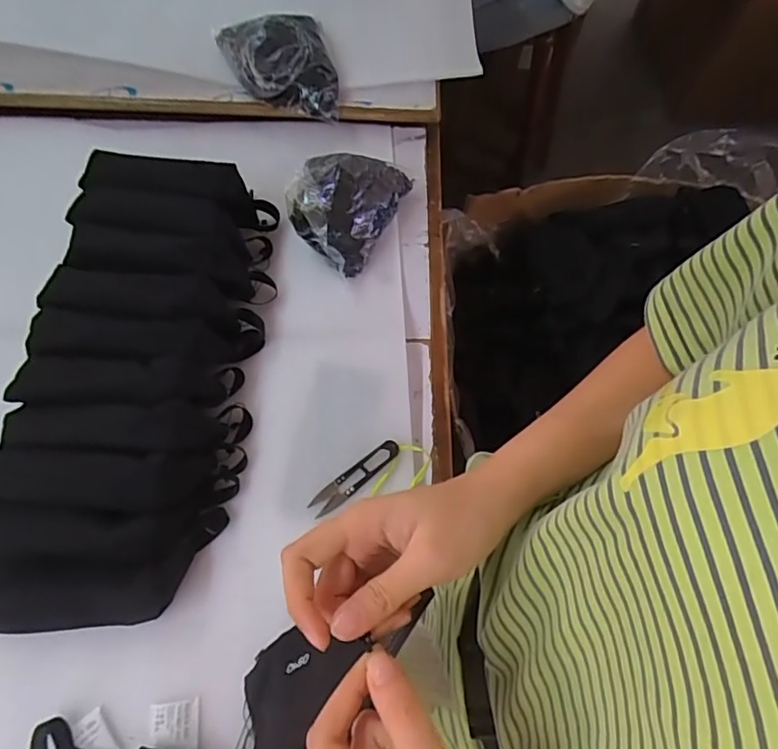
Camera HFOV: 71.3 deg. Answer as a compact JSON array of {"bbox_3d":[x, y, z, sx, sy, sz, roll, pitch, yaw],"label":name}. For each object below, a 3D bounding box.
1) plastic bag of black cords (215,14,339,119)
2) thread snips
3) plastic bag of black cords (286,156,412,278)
[{"bbox_3d":[-0.142,-0.398,0.686,0.135,0.071,0.135,-10,66,-8],"label":"plastic bag of black cords"},{"bbox_3d":[-0.032,0.099,0.526,0.101,0.012,0.022,-34,71,-17],"label":"thread snips"},{"bbox_3d":[-0.055,-0.207,0.636,0.115,0.081,0.151,25,66,8],"label":"plastic bag of black cords"}]

